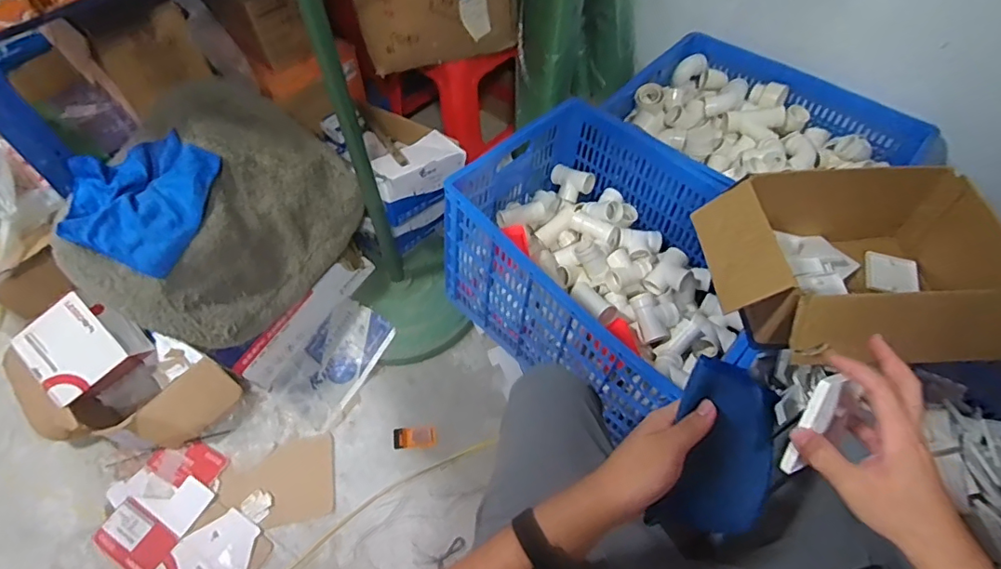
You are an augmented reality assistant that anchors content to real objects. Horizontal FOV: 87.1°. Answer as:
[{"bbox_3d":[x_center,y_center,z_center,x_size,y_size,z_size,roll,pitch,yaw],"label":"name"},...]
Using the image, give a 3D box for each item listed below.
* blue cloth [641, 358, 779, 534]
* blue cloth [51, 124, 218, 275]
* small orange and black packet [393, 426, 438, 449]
[{"bbox_3d":[0.202,0.147,0.466,0.123,0.024,0.146,15,96,-23],"label":"blue cloth"},{"bbox_3d":[-0.714,-0.176,1.045,0.244,0.061,0.280,21,64,-2],"label":"blue cloth"},{"bbox_3d":[-0.204,0.365,1.259,0.101,0.007,0.050,-4,55,-2],"label":"small orange and black packet"}]

